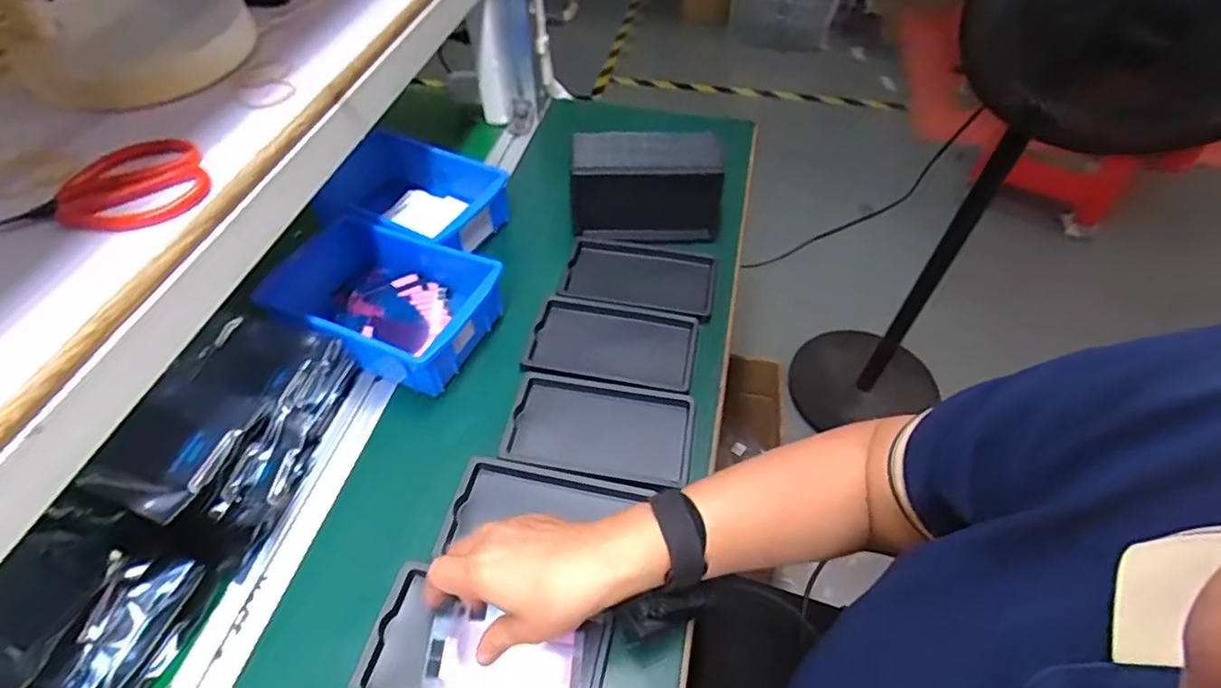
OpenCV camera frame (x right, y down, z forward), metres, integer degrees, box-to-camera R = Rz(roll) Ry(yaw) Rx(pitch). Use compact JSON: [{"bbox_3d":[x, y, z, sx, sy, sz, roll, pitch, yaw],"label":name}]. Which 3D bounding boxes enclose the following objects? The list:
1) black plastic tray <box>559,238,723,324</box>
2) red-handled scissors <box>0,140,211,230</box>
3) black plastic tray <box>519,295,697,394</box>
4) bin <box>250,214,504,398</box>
[{"bbox_3d":[0.033,-0.074,0.674,0.159,0.017,0.100,9,51,9],"label":"black plastic tray"},{"bbox_3d":[-0.315,-0.094,0.382,0.117,0.011,0.075,-18,52,-13],"label":"red-handled scissors"},{"bbox_3d":[0.003,-0.001,0.609,0.157,0.010,0.100,8,51,8],"label":"black plastic tray"},{"bbox_3d":[-0.214,-0.039,0.600,0.200,0.077,0.136,20,54,17],"label":"bin"}]

